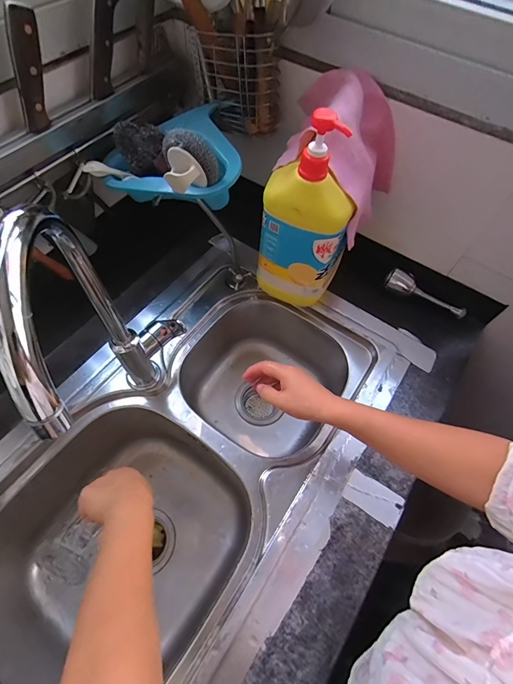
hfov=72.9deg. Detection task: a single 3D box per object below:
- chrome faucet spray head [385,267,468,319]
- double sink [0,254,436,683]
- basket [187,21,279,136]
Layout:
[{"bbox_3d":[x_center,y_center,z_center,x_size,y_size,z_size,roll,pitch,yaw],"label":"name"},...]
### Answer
[{"bbox_3d":[0.325,-0.092,0.666,0.159,0.037,0.032,27,62,11],"label":"chrome faucet spray head"},{"bbox_3d":[-0.099,0.214,0.606,0.411,0.209,0.790,36,64,16],"label":"double sink"},{"bbox_3d":[-0.032,-0.422,0.548,0.141,0.123,0.073,26,62,11],"label":"basket"}]

